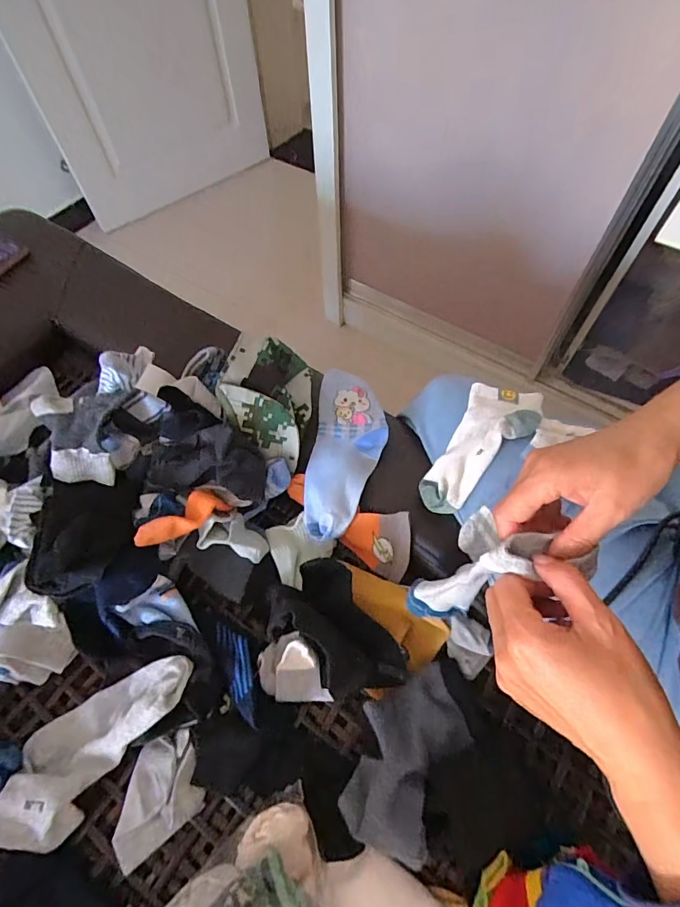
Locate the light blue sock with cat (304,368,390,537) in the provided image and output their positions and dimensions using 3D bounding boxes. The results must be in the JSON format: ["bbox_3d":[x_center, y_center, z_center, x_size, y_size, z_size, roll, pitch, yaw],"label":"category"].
[{"bbox_3d":[0.008,-0.003,0.527,0.083,0.043,0.210,6,61,5],"label":"light blue sock with cat"}]

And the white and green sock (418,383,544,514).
[{"bbox_3d":[0.146,-0.015,0.466,0.078,0.046,0.170,36,81,19],"label":"white and green sock"}]

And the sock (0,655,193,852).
[{"bbox_3d":[-0.237,0.266,0.417,0.090,0.050,0.203,37,67,20],"label":"sock"}]

